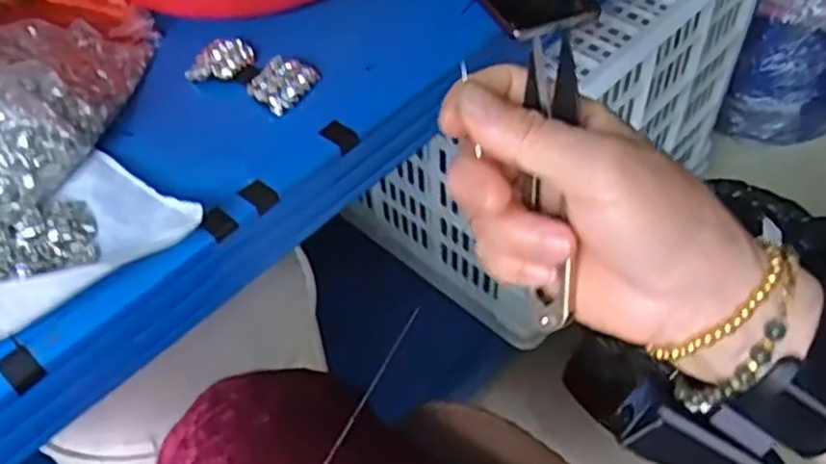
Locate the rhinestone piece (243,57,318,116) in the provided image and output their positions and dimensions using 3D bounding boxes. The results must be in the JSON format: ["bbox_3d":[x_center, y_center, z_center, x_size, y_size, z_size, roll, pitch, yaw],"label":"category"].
[{"bbox_3d":[-0.090,-0.106,0.523,0.034,0.015,0.044,34,59,26],"label":"rhinestone piece"}]

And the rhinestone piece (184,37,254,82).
[{"bbox_3d":[-0.137,-0.123,0.542,0.048,0.017,0.032,-36,58,-24],"label":"rhinestone piece"}]

